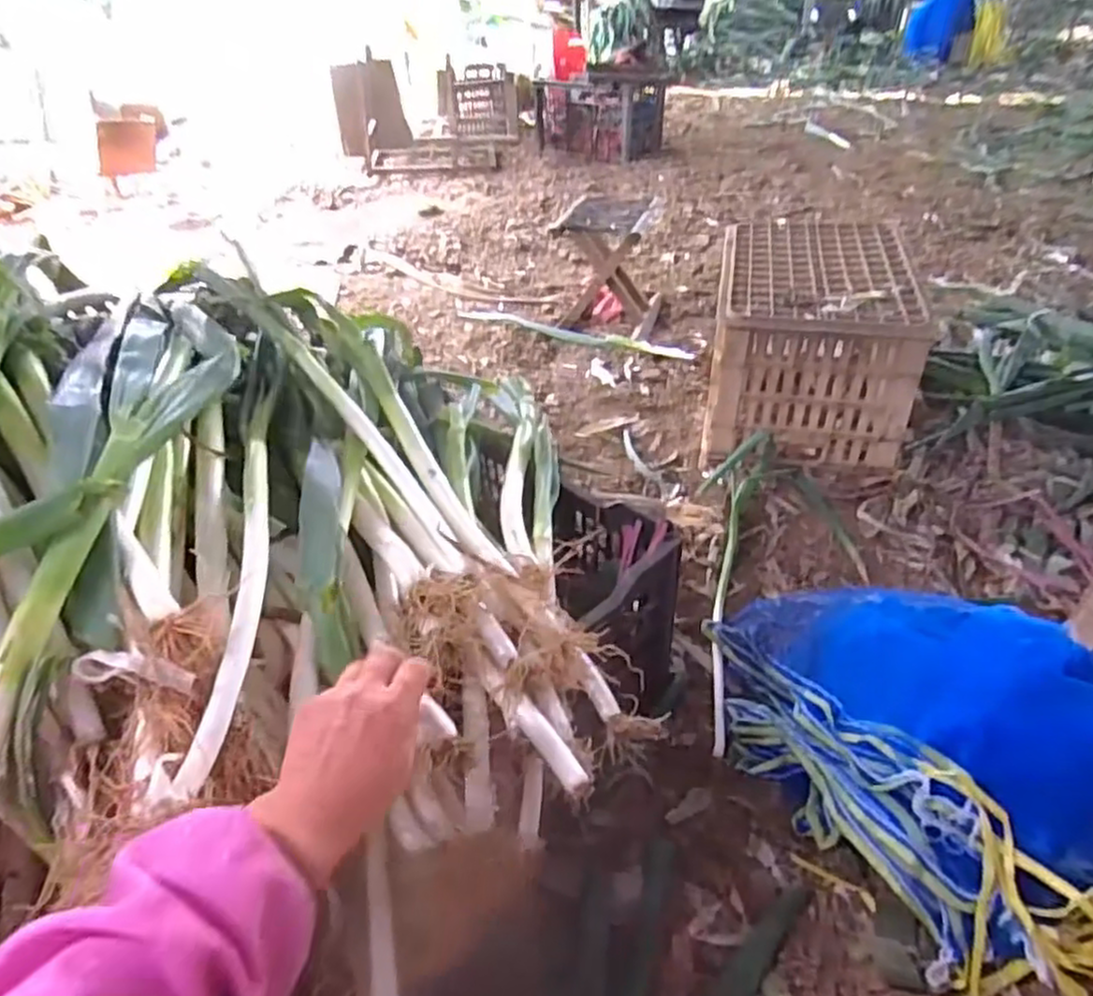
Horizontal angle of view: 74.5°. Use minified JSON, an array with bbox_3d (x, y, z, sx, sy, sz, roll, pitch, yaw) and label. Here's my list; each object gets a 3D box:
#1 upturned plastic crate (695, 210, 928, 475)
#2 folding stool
[{"bbox_3d":[0.488,-0.305,1.379,0.326,0.279,0.467,6,40,10],"label":"upturned plastic crate"},{"bbox_3d":[0.161,-0.583,1.785,0.239,0.261,0.245,9,41,14],"label":"folding stool"}]

